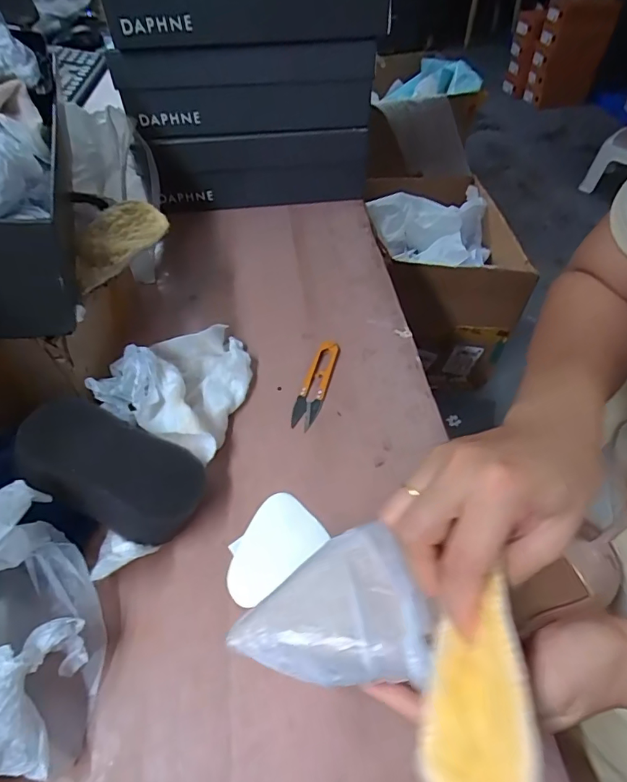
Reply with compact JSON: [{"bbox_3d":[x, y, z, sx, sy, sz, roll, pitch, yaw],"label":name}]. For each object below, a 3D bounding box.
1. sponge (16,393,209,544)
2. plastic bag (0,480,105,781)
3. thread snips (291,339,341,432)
[{"bbox_3d":[-0.141,0.054,0.343,0.120,0.034,0.070,27,43,-12],"label":"sponge"},{"bbox_3d":[-0.192,0.134,0.281,0.112,0.099,0.131,1,50,2],"label":"plastic bag"},{"bbox_3d":[0.003,-0.009,0.459,0.023,0.009,0.106,13,51,12],"label":"thread snips"}]

